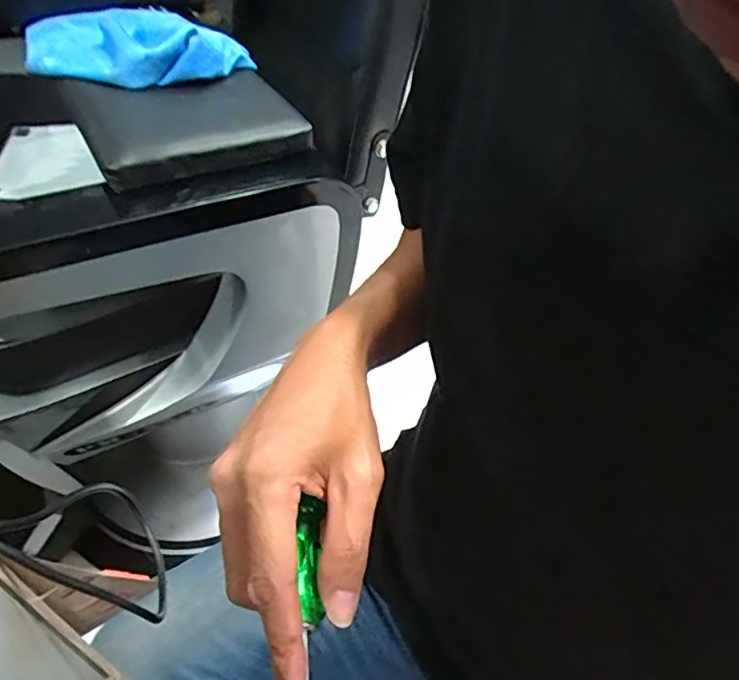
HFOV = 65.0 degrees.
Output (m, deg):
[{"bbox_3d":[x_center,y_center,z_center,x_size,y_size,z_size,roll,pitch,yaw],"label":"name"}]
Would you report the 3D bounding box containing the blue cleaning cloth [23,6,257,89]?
[{"bbox_3d":[-0.279,-0.352,0.679,0.210,0.056,0.195,29,51,23],"label":"blue cleaning cloth"}]

